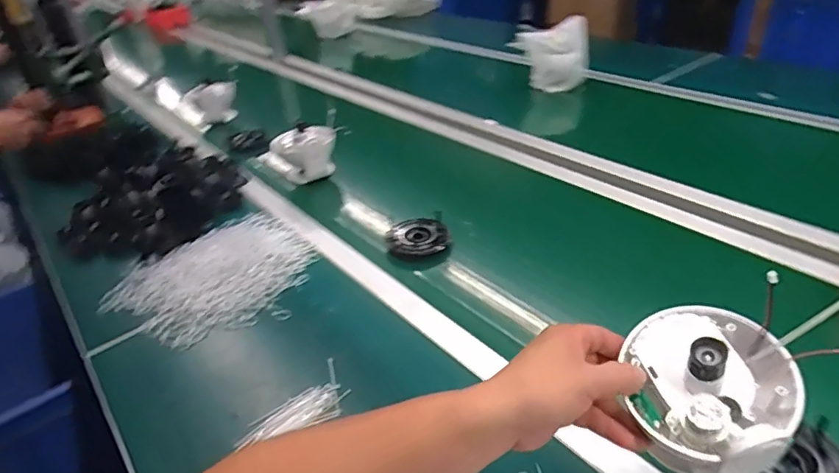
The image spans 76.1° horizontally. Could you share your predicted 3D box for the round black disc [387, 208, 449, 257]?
[{"bbox_3d":[-0.002,-0.001,0.866,0.097,0.028,0.097,-3,34,2],"label":"round black disc"}]

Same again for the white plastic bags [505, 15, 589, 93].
[{"bbox_3d":[0.337,-0.464,1.392,0.204,0.158,0.069,-8,34,-6],"label":"white plastic bags"}]

